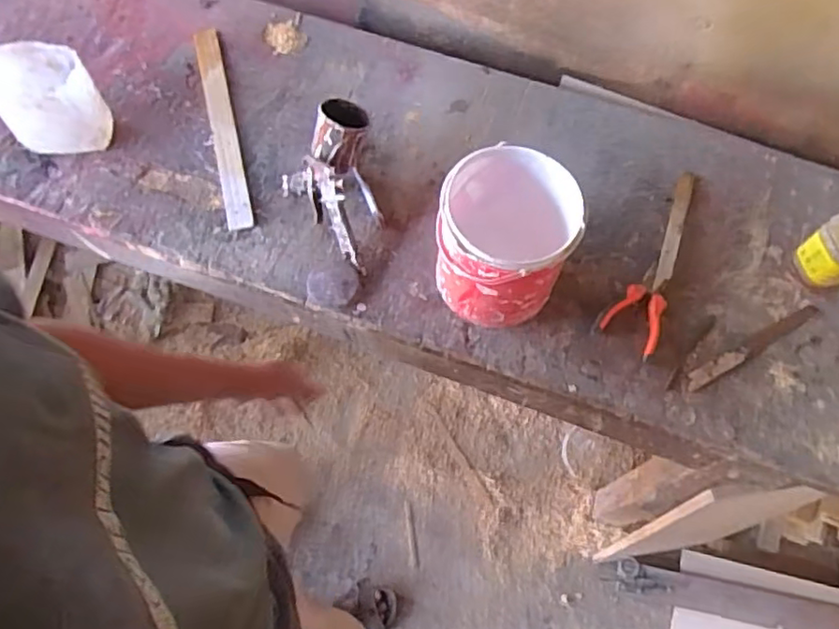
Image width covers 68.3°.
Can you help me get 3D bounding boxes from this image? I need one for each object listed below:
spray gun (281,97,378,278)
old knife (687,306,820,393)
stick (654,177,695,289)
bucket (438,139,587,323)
[{"bbox_3d":[-0.134,-0.191,0.933,0.142,0.140,0.241,-11,65,-5],"label":"spray gun"},{"bbox_3d":[0.486,0.047,0.900,0.242,0.007,0.027,-27,67,-12],"label":"old knife"},{"bbox_3d":[0.400,-0.133,0.971,0.026,0.013,0.220,18,65,9],"label":"stick"},{"bbox_3d":[0.110,-0.094,0.851,0.169,0.196,0.169,0,64,0],"label":"bucket"}]

